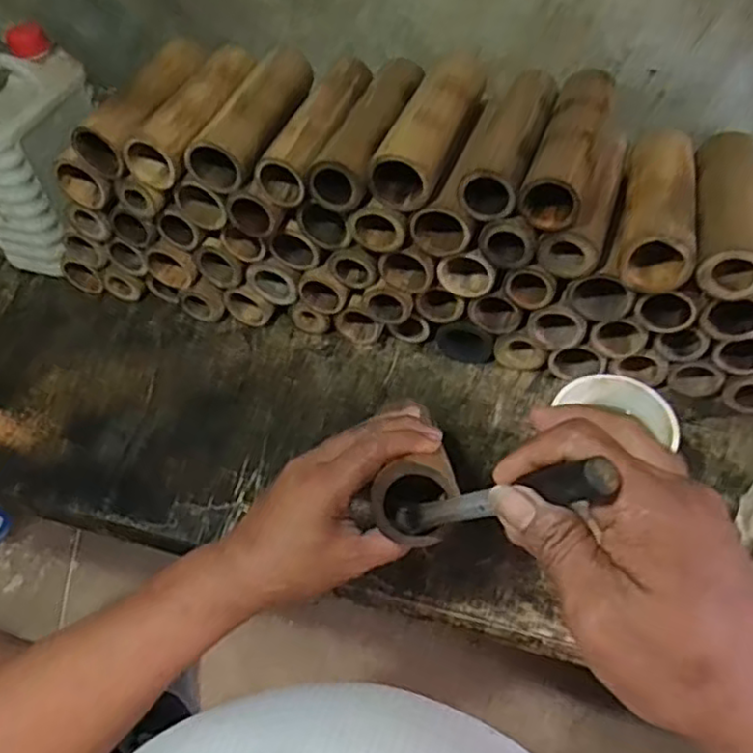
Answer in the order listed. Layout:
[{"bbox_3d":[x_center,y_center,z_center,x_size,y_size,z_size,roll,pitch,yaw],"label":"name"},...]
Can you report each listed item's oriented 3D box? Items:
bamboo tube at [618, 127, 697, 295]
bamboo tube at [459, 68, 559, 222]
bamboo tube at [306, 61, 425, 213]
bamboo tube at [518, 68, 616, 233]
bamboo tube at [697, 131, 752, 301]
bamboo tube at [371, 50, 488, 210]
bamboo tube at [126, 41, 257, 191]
[{"bbox_3d":[0.250,-0.158,0.602,0.058,0.056,0.181,9,52,14],"label":"bamboo tube"},{"bbox_3d":[0.121,-0.212,0.603,0.050,0.045,0.181,14,53,17],"label":"bamboo tube"},{"bbox_3d":[-0.003,-0.226,0.623,0.053,0.050,0.174,14,53,17],"label":"bamboo tube"},{"bbox_3d":[0.168,-0.200,0.585,0.047,0.048,0.178,14,53,17],"label":"bamboo tube"},{"bbox_3d":[0.305,-0.147,0.581,0.055,0.043,0.182,10,52,15],"label":"bamboo tube"},{"bbox_3d":[0.051,-0.225,0.605,0.057,0.060,0.182,16,54,19],"label":"bamboo tube"},{"bbox_3d":[-0.175,-0.260,0.671,0.059,0.059,0.173,12,52,16],"label":"bamboo tube"}]

